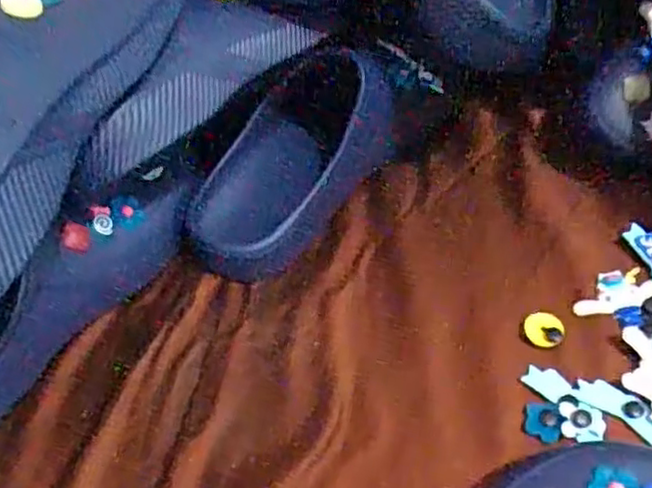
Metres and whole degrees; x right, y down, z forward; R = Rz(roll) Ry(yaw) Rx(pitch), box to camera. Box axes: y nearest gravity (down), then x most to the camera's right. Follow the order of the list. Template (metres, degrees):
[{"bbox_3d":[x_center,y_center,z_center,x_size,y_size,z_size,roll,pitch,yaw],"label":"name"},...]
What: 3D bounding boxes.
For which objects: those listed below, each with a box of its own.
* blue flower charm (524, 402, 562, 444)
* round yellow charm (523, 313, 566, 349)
[{"bbox_3d":[0.131,0.107,0.408,0.021,0.008,0.021,15,53,17],"label":"blue flower charm"},{"bbox_3d":[0.144,0.057,0.444,0.023,0.008,0.024,-3,50,3],"label":"round yellow charm"}]

